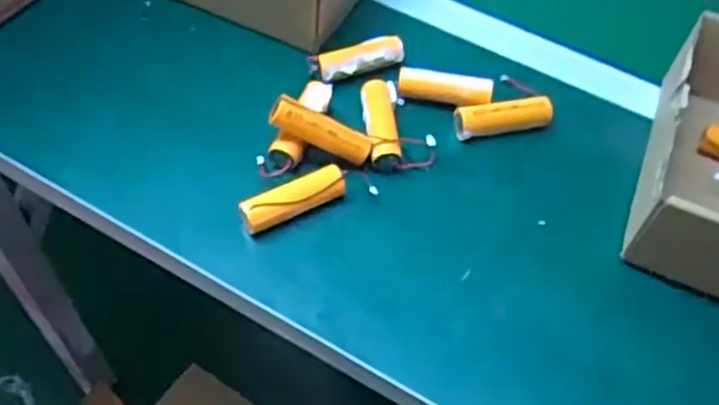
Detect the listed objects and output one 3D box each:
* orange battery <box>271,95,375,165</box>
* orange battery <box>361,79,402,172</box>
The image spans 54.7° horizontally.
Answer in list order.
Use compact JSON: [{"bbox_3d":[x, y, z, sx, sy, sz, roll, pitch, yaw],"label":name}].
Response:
[{"bbox_3d":[-0.025,-0.048,0.475,0.073,0.018,0.020,25,52,-17],"label":"orange battery"},{"bbox_3d":[0.015,-0.057,0.504,0.021,0.018,0.070,-4,55,-7],"label":"orange battery"}]

